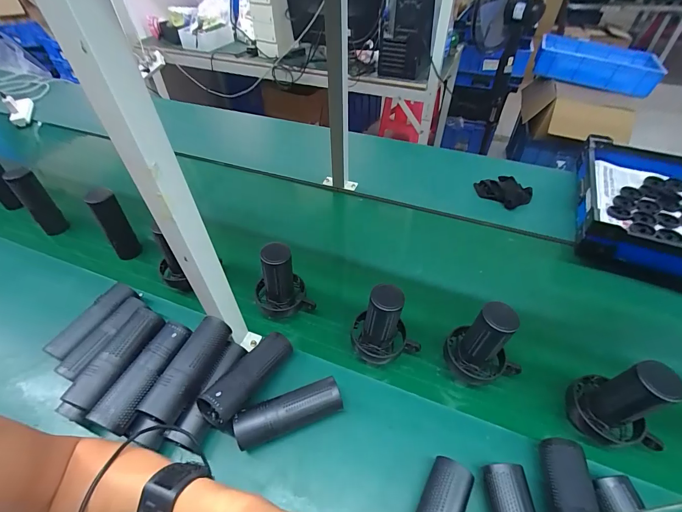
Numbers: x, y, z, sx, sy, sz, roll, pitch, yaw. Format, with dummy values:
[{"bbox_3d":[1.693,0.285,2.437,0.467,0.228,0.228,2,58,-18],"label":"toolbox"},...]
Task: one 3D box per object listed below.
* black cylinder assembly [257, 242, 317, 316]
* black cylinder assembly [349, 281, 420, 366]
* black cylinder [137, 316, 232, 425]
[{"bbox_3d":[-0.112,0.045,0.622,0.097,0.136,0.081,-12,49,-13],"label":"black cylinder assembly"},{"bbox_3d":[0.080,0.124,0.570,0.120,0.177,0.079,10,48,6],"label":"black cylinder assembly"},{"bbox_3d":[-0.227,0.170,0.513,0.054,0.044,0.158,16,49,12],"label":"black cylinder"}]

